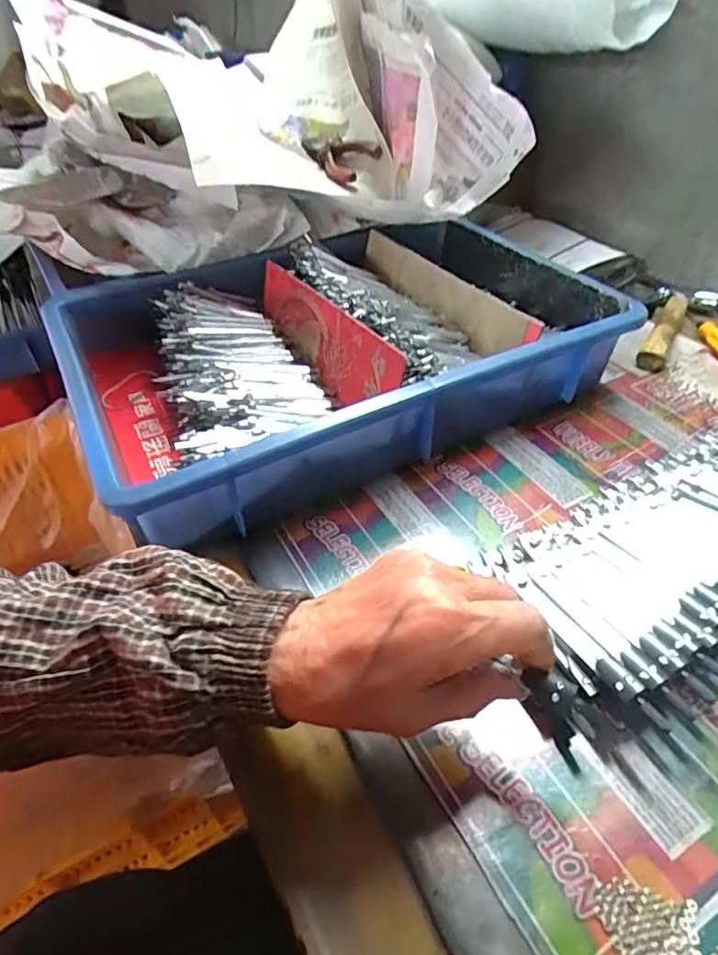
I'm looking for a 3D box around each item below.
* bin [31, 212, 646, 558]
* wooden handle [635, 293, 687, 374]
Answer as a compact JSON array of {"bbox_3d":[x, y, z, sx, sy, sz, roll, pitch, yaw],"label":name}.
[{"bbox_3d":[-0.021,-0.118,0.488,0.422,0.082,0.294,-22,47,-20],"label":"bin"},{"bbox_3d":[0.303,-0.146,0.551,0.026,0.021,0.132,21,47,22],"label":"wooden handle"}]

